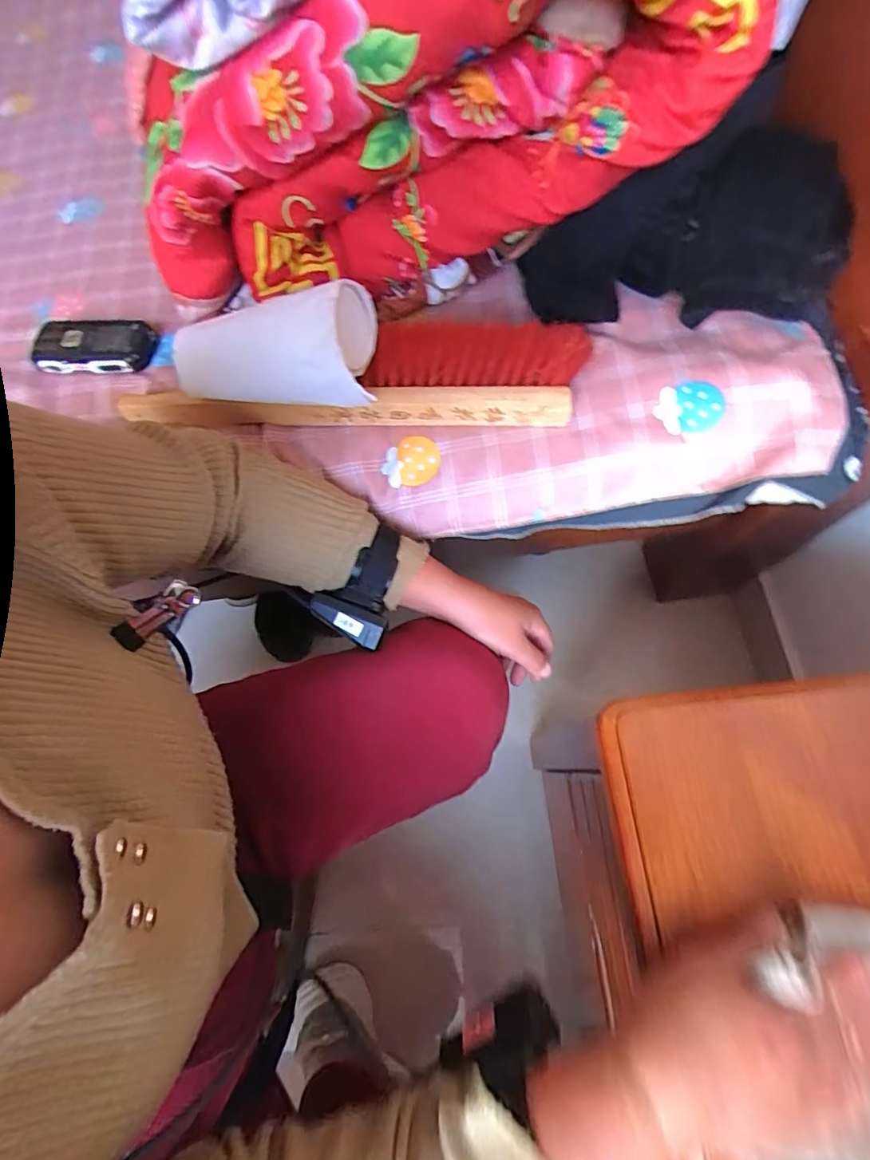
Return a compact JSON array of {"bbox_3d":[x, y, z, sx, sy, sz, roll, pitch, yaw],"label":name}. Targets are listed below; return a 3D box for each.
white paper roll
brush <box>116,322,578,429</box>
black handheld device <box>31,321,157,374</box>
[{"bbox_3d":[-0.134,-0.186,0.406,0.167,0.060,0.086,1,69,17],"label":"white paper roll"},{"bbox_3d":[-0.079,-0.173,0.434,0.403,0.045,0.089,-1,70,2],"label":"brush"},{"bbox_3d":[-0.324,-0.223,0.485,0.115,0.013,0.050,0,70,2],"label":"black handheld device"}]

